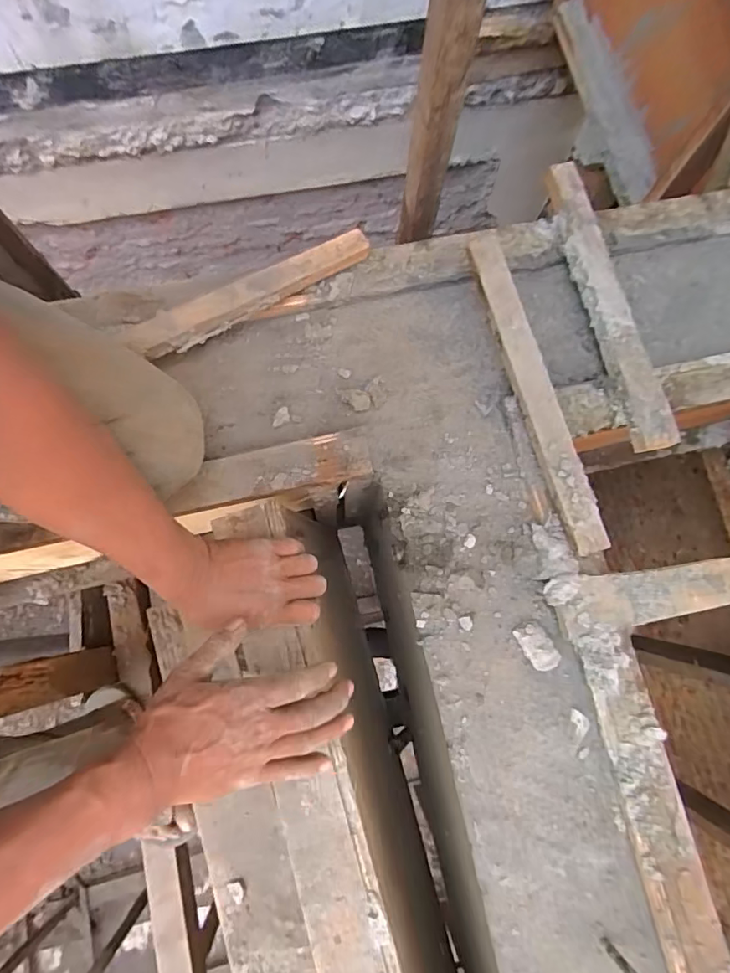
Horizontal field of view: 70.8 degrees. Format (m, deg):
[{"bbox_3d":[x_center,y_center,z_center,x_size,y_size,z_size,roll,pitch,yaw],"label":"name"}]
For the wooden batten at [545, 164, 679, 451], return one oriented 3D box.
[{"bbox_3d":[0.267,-0.202,0.565,0.044,0.029,0.336,-13,79,-5],"label":"wooden batten"}]

